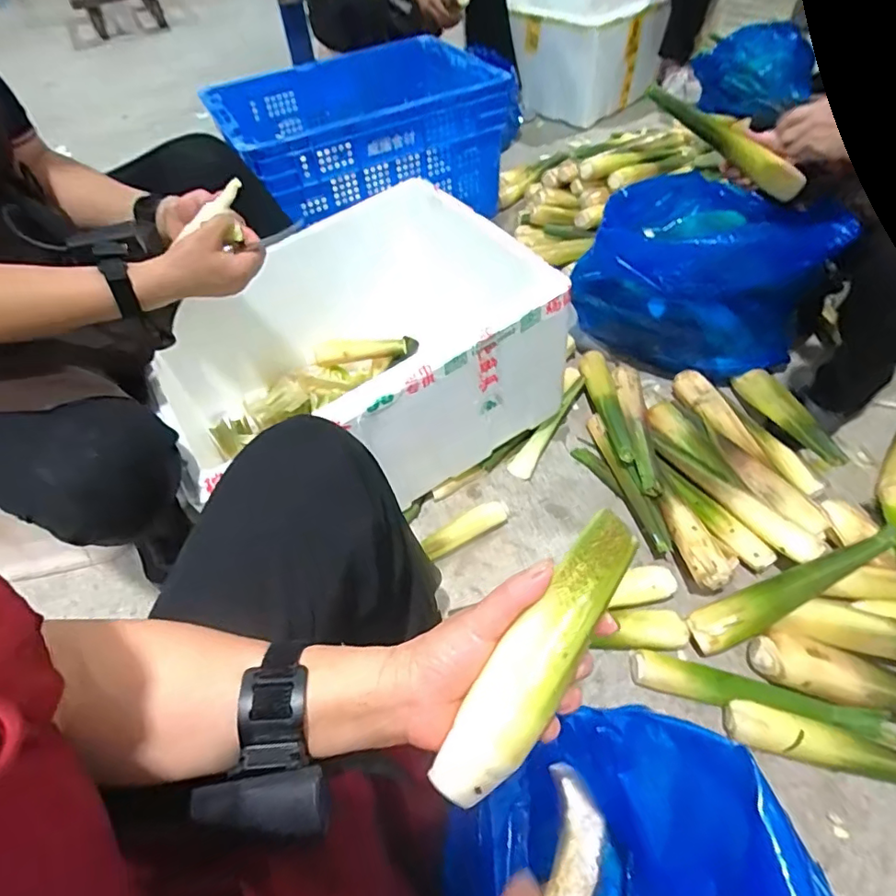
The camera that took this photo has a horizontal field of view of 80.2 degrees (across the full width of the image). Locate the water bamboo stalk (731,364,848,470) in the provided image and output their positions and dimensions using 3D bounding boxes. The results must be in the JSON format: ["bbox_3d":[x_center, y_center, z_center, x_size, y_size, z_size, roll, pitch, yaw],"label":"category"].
[{"bbox_3d":[0.588,-0.057,0.918,0.049,0.049,0.255,-10,39,-3],"label":"water bamboo stalk"}]

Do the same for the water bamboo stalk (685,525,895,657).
[{"bbox_3d":[0.482,0.201,0.753,0.301,0.047,0.056,-28,54,1],"label":"water bamboo stalk"}]

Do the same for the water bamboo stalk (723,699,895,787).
[{"bbox_3d":[0.514,0.384,0.667,0.308,0.039,0.049,10,54,12],"label":"water bamboo stalk"}]

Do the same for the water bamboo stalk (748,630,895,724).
[{"bbox_3d":[0.581,0.324,0.696,0.332,0.066,0.075,17,55,17],"label":"water bamboo stalk"}]

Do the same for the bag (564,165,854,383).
[{"bbox_3d":[0.445,-0.315,0.989,0.396,0.305,0.236,1,52,6],"label":"bag"}]

